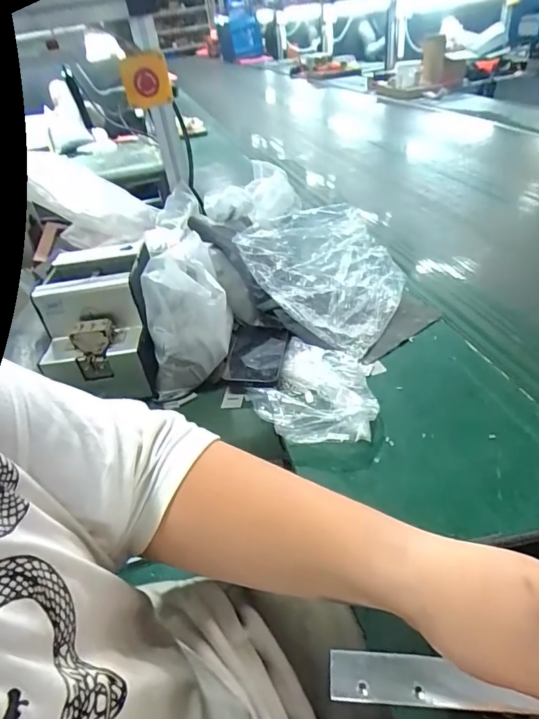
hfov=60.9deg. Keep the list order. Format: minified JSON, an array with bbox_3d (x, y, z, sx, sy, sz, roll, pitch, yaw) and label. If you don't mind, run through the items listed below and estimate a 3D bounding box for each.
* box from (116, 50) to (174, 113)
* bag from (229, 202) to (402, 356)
[{"bbox_3d":[-0.203,-0.455,0.755,0.077,0.079,0.055,-12,37,-6],"label":"box"},{"bbox_3d":[0.077,-0.134,0.711,0.239,0.118,0.212,19,45,32],"label":"bag"}]

